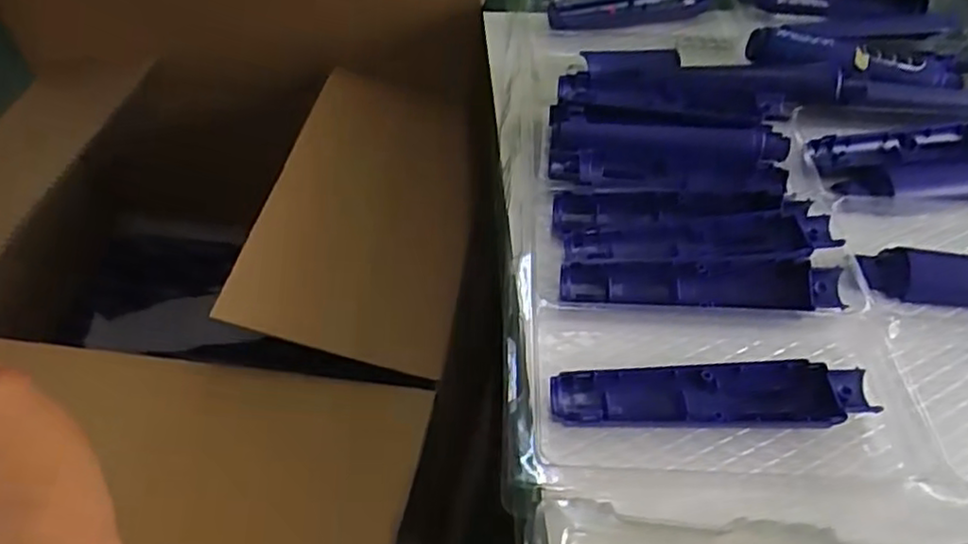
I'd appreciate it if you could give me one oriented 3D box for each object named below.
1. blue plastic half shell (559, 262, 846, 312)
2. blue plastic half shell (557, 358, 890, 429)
[{"bbox_3d":[0.133,0.009,0.421,0.168,0.018,0.028,2,48,1],"label":"blue plastic half shell"},{"bbox_3d":[0.121,0.068,0.373,0.166,0.017,0.038,2,48,1],"label":"blue plastic half shell"}]

